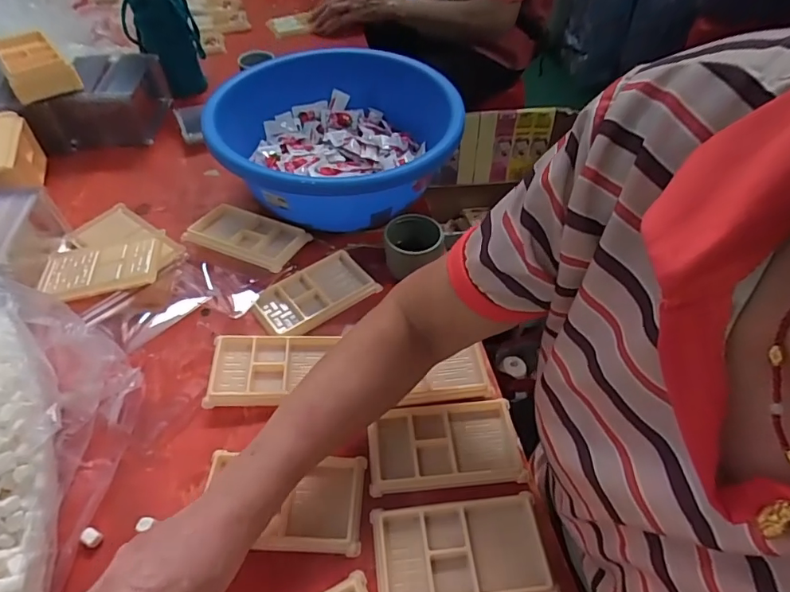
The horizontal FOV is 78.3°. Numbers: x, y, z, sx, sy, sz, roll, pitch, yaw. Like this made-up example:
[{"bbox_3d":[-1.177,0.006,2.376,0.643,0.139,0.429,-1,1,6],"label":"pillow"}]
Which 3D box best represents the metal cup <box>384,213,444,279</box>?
[{"bbox_3d":[0.022,-0.053,0.572,0.065,0.060,0.061,0,50,0],"label":"metal cup"}]

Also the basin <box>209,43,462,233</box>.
[{"bbox_3d":[-0.080,-0.204,0.660,0.306,0.121,0.311,0,50,0],"label":"basin"}]

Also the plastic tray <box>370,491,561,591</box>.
[{"bbox_3d":[0.054,0.206,0.389,0.138,0.009,0.077,-5,50,-4],"label":"plastic tray"}]

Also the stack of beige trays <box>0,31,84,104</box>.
[{"bbox_3d":[-0.530,-0.342,0.713,0.084,0.040,0.132,-31,57,-24],"label":"stack of beige trays"}]

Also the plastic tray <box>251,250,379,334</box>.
[{"bbox_3d":[-0.092,-0.004,0.560,0.132,0.012,0.077,-30,56,-23],"label":"plastic tray"}]

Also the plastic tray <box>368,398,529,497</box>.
[{"bbox_3d":[0.046,0.132,0.448,0.137,0.019,0.081,-4,50,-3],"label":"plastic tray"}]

